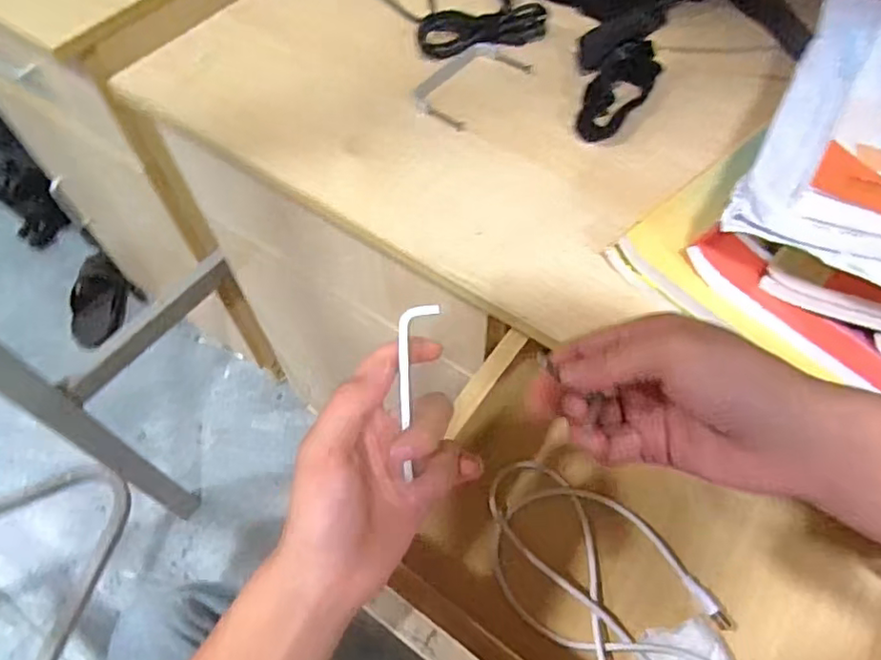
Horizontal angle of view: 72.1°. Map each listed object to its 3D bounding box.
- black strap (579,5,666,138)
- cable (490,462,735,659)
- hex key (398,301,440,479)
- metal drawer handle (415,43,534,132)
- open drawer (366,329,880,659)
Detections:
[{"bbox_3d":[0.143,-0.209,0.489,0.068,0.053,0.109,10,61,10],"label":"black strap"},{"bbox_3d":[0.125,0.189,0.436,0.107,0.026,0.226,-36,63,-19],"label":"cable"},{"bbox_3d":[-0.014,0.031,0.324,0.020,0.004,0.090,5,91,6],"label":"hex key"},{"bbox_3d":[0.023,-0.214,0.525,0.067,0.007,0.107,37,69,21],"label":"metal drawer handle"},{"bbox_3d":[0.147,0.179,0.383,0.321,0.133,0.257,31,64,20],"label":"open drawer"}]

